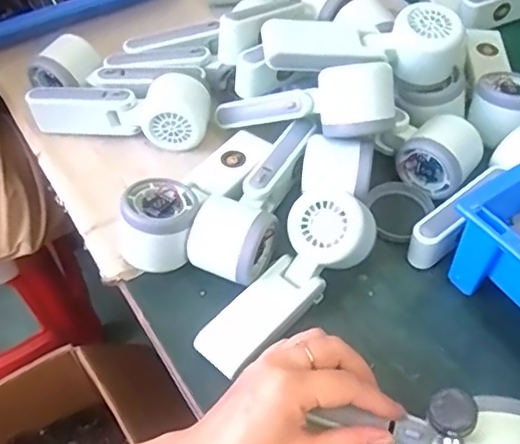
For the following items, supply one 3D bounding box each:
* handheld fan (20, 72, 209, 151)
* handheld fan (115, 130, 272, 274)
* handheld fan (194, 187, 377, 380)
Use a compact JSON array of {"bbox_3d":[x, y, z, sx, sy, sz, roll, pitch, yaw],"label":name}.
[{"bbox_3d":[-0.129,-0.104,0.536,0.166,0.071,0.039,10,53,6],"label":"handheld fan"},{"bbox_3d":[-0.048,-0.024,0.482,0.067,0.063,0.156,35,60,23],"label":"handheld fan"},{"bbox_3d":[0.017,0.038,0.422,0.154,0.065,0.057,-38,62,-26],"label":"handheld fan"}]

